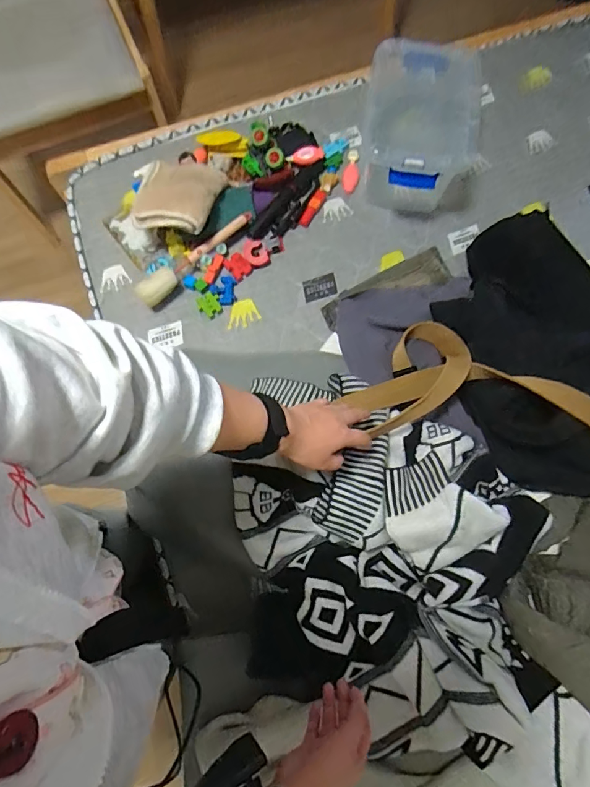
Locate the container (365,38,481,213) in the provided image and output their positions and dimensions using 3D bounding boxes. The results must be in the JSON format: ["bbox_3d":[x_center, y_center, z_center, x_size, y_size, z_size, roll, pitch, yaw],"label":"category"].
[{"bbox_3d":[0.242,-0.508,0.866,0.189,0.162,0.293,1,71,3],"label":"container"}]

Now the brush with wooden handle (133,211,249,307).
[{"bbox_3d":[-0.191,-0.261,0.867,0.267,0.045,0.049,-38,74,-10],"label":"brush with wooden handle"}]

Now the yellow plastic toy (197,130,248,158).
[{"bbox_3d":[-0.149,-0.526,0.934,0.104,0.029,0.063,5,72,4],"label":"yellow plastic toy"}]

